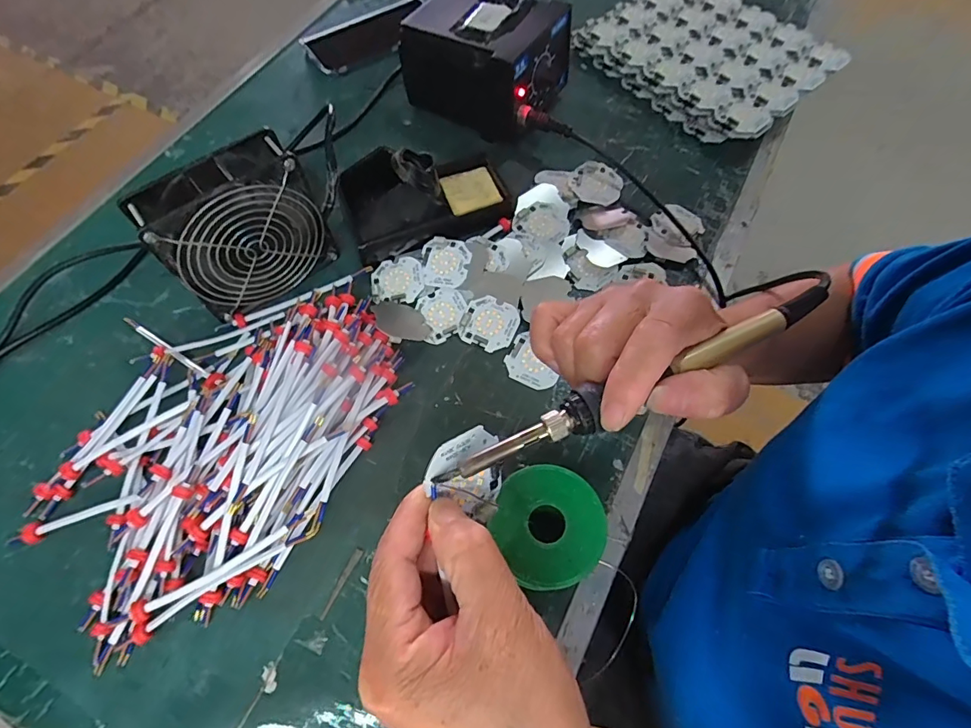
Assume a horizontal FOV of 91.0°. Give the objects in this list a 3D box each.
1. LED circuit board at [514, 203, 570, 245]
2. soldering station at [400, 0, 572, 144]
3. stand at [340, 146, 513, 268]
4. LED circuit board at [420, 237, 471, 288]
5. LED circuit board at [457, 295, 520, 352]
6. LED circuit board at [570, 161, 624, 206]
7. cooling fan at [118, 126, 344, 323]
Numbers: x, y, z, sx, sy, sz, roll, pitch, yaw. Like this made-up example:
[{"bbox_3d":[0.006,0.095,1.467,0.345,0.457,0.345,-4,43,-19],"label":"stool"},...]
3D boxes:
[{"bbox_3d":[0.055,-0.137,0.456,0.050,0.008,0.043,29,68,13],"label":"LED circuit board"},{"bbox_3d":[0.001,-0.320,0.504,0.143,0.094,0.109,29,68,13],"label":"soldering station"},{"bbox_3d":[-0.053,-0.156,0.430,0.147,0.068,0.078,-19,66,-9],"label":"stand"},{"bbox_3d":[-0.037,-0.091,0.431,0.042,0.005,0.046,2,74,8],"label":"LED circuit board"},{"bbox_3d":[0.004,-0.035,0.413,0.047,0.004,0.046,24,76,6],"label":"LED circuit board"},{"bbox_3d":[0.110,-0.179,0.475,0.050,0.008,0.044,19,73,4],"label":"LED circuit board"},{"bbox_3d":[-0.194,-0.103,0.387,0.117,0.123,0.049,-38,70,-17],"label":"cooling fan"}]

